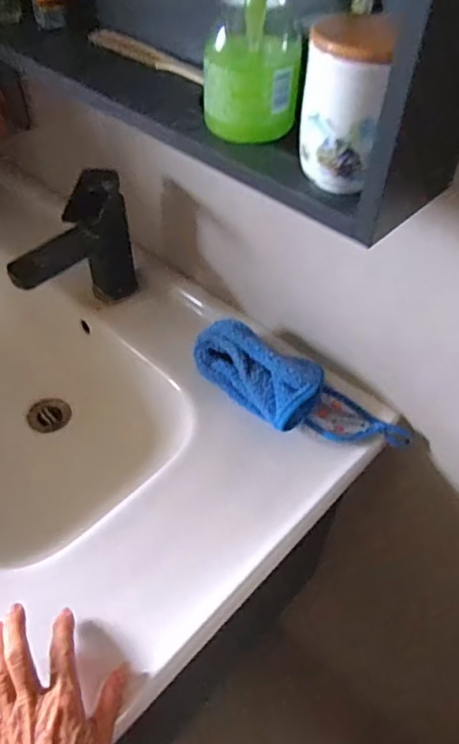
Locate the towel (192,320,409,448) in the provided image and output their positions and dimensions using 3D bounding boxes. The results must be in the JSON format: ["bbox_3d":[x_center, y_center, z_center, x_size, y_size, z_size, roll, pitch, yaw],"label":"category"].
[{"bbox_3d":[0.074,0.028,0.634,0.253,0.056,0.088,28,50,7],"label":"towel"}]

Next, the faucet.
[{"bbox_3d":[-0.191,-0.149,0.688,0.154,0.157,0.041,-28,53,-27],"label":"faucet"}]

